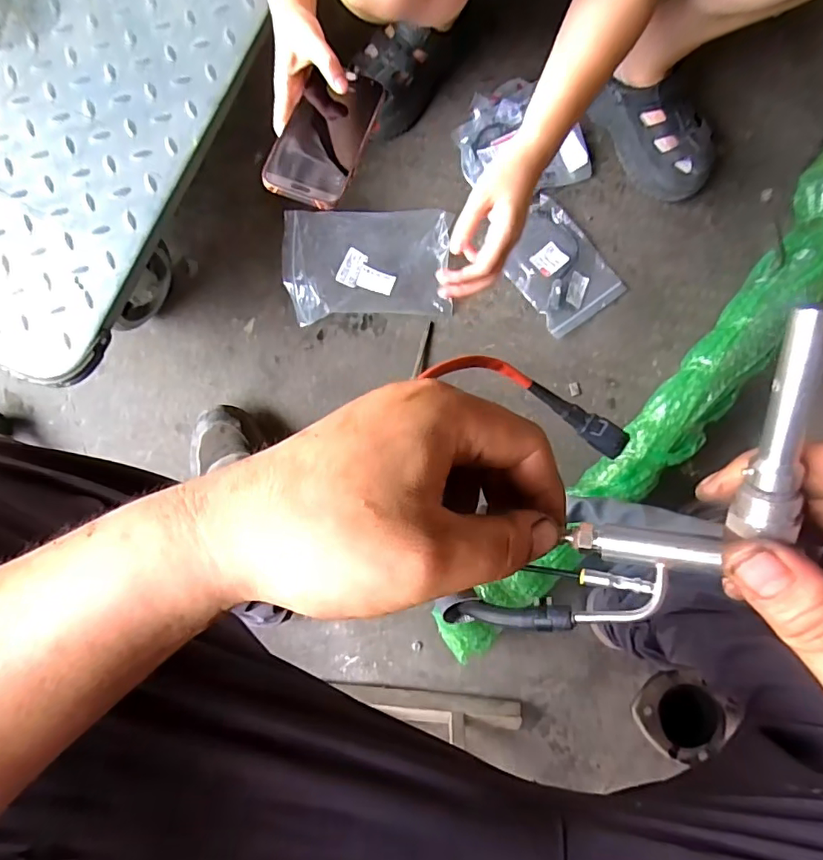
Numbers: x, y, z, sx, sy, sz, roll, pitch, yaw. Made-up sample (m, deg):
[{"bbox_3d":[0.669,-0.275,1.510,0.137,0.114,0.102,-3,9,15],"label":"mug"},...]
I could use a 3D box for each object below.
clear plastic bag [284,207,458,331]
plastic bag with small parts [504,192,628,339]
[{"bbox_3d":[-0.056,-0.229,0.730,0.226,0.050,0.144,-5,84,-4],"label":"clear plastic bag"},{"bbox_3d":[0.205,-0.234,0.751,0.129,0.018,0.173,-37,87,-7],"label":"plastic bag with small parts"}]

